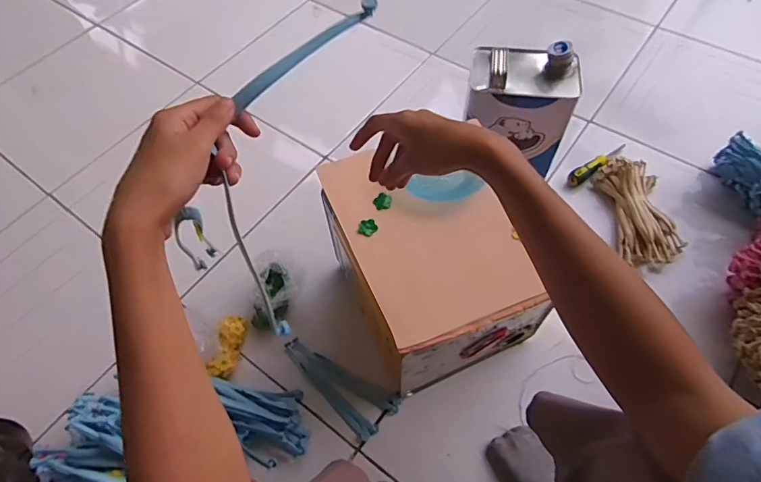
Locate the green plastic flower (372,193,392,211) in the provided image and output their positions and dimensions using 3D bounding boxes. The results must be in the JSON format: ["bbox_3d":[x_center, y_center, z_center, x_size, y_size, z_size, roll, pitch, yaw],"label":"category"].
[{"bbox_3d":[0.003,-0.050,0.589,0.023,0.004,0.021,-32,87,13],"label":"green plastic flower"}]

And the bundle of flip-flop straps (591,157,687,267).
[{"bbox_3d":[0.464,-0.059,0.826,0.102,0.043,0.212,-6,60,-1],"label":"bundle of flip-flop straps"}]

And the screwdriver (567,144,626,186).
[{"bbox_3d":[0.427,-0.150,0.895,0.146,0.037,0.030,-29,63,-14],"label":"screwdriver"}]

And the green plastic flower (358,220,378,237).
[{"bbox_3d":[-0.015,-0.018,0.574,0.023,0.010,0.027,5,60,5],"label":"green plastic flower"}]

